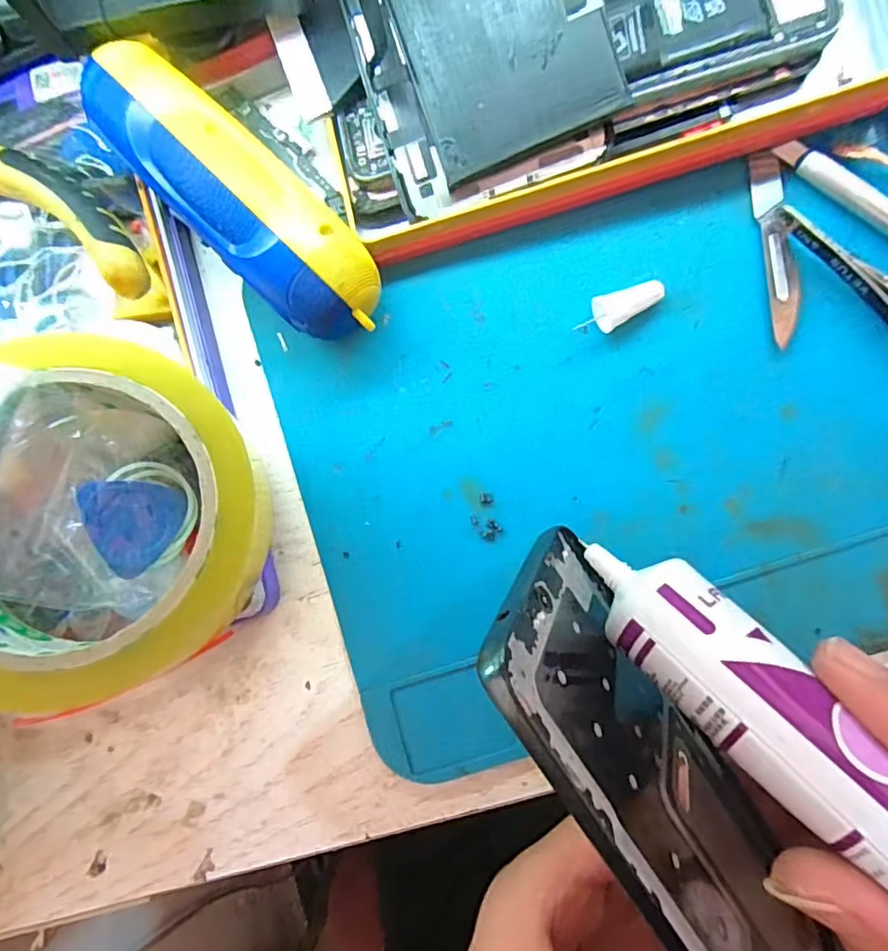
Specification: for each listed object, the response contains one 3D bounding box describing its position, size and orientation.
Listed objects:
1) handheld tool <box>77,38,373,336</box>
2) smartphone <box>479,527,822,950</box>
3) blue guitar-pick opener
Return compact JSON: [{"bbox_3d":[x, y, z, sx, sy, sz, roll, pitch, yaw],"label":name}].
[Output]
[{"bbox_3d":[-0.066,-0.089,0.189,0.111,0.034,0.034,44,92,10],"label":"handheld tool"},{"bbox_3d":[0.058,0.082,0.144,0.006,0.075,0.144,-32,99,29],"label":"smartphone"},{"bbox_3d":[-0.091,0.015,0.174,0.004,0.029,0.027,-14,82,41],"label":"blue guitar-pick opener"}]

